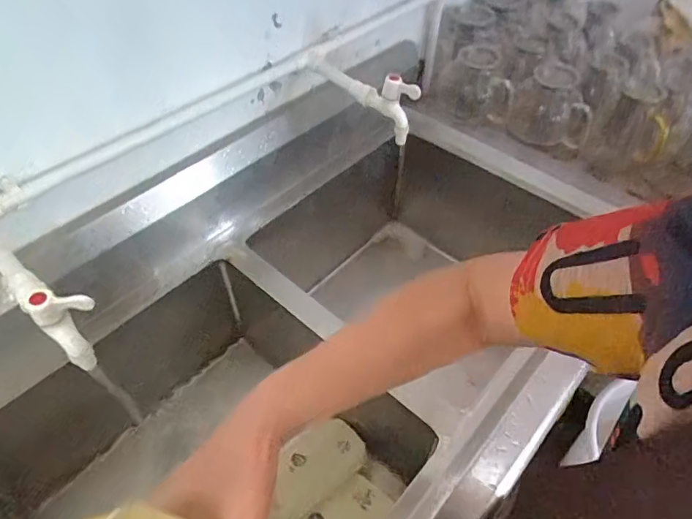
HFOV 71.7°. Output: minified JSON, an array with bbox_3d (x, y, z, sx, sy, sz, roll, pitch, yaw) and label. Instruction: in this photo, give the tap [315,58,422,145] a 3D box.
[{"bbox_3d":[0.030,-0.270,0.751,0.042,0.096,0.209,-32,57,-25],"label":"tap"}]

